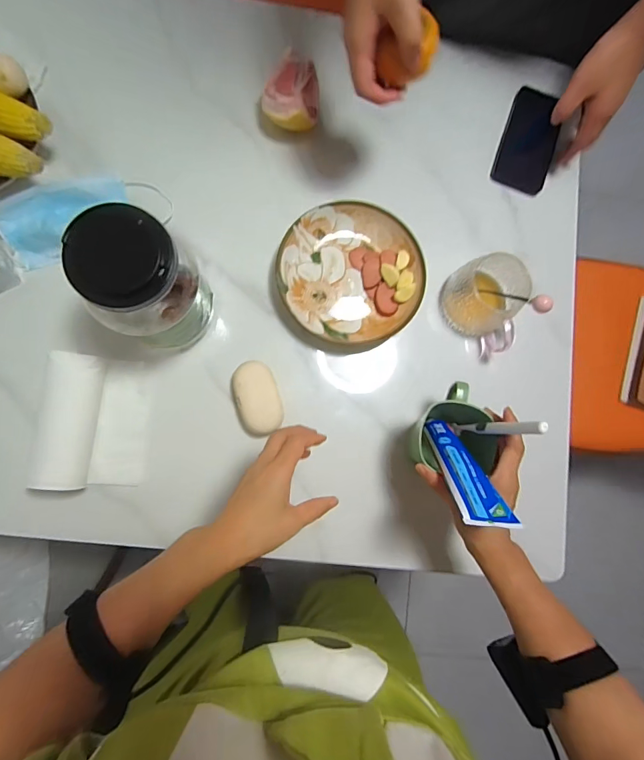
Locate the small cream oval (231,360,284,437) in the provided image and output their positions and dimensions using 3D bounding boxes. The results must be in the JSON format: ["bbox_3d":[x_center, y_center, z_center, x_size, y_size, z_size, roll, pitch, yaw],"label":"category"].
[{"bbox_3d":[-0.084,0.025,0.536,0.057,0.032,0.095,-14,85,-7],"label":"small cream oval"}]

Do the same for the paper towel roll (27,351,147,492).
[{"bbox_3d":[-0.286,0.054,0.503,0.115,0.052,0.163,6,83,-5],"label":"paper towel roll"}]

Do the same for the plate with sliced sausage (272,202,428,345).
[{"bbox_3d":[0.041,-0.146,0.563,0.192,0.034,0.187,1,84,-5],"label":"plate with sliced sausage"}]

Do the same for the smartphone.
[{"bbox_3d":[0.319,-0.369,0.624,0.078,0.016,0.159,19,82,-3],"label":"smartphone"}]

